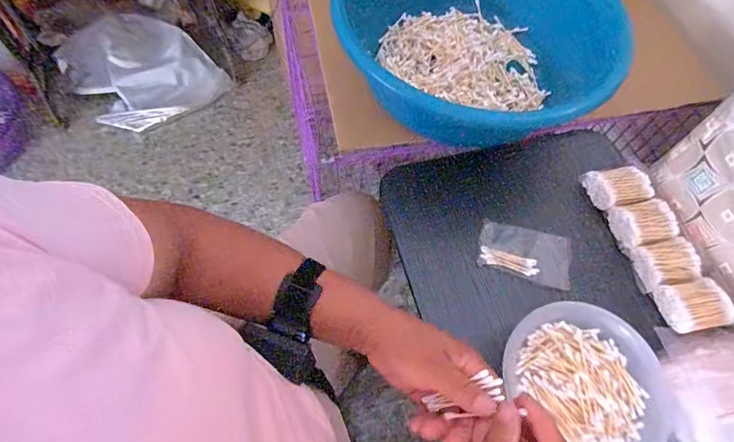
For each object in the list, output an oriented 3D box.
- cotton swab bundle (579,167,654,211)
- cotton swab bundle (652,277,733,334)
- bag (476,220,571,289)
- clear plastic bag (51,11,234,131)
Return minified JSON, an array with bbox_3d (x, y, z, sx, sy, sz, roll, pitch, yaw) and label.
[{"bbox_3d":[0.358,-0.047,0.608,0.086,0.028,0.054,-7,63,-6],"label":"cotton swab bundle"},{"bbox_3d":[0.410,0.106,0.531,0.075,0.027,0.059,-7,63,-7],"label":"cotton swab bundle"},{"bbox_3d":[0.215,0.042,0.576,0.121,0.014,0.073,16,63,5],"label":"bag"},{"bbox_3d":[-0.666,-0.439,1.250,0.423,0.111,0.334,29,65,12],"label":"clear plastic bag"}]

